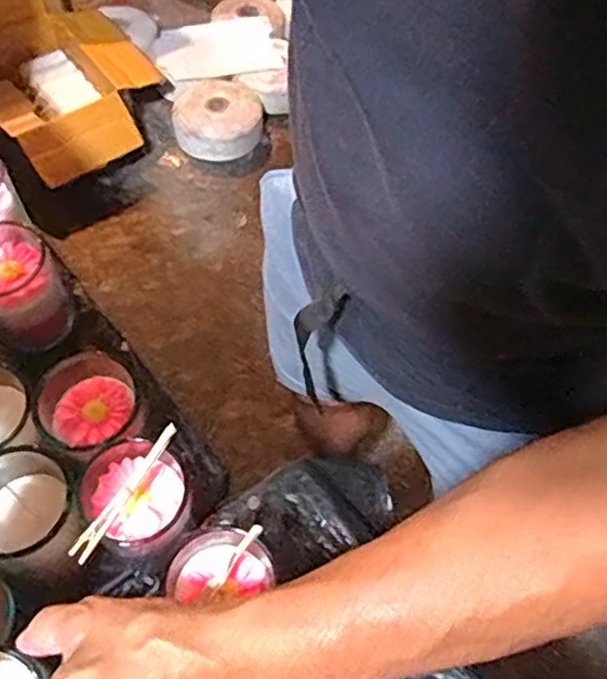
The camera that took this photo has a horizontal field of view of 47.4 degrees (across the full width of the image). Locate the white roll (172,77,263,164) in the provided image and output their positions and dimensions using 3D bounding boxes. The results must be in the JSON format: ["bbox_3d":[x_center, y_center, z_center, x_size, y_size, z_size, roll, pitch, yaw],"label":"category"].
[{"bbox_3d":[-0.211,-0.543,1.713,0.204,0.083,0.207,1,59,-2],"label":"white roll"}]

